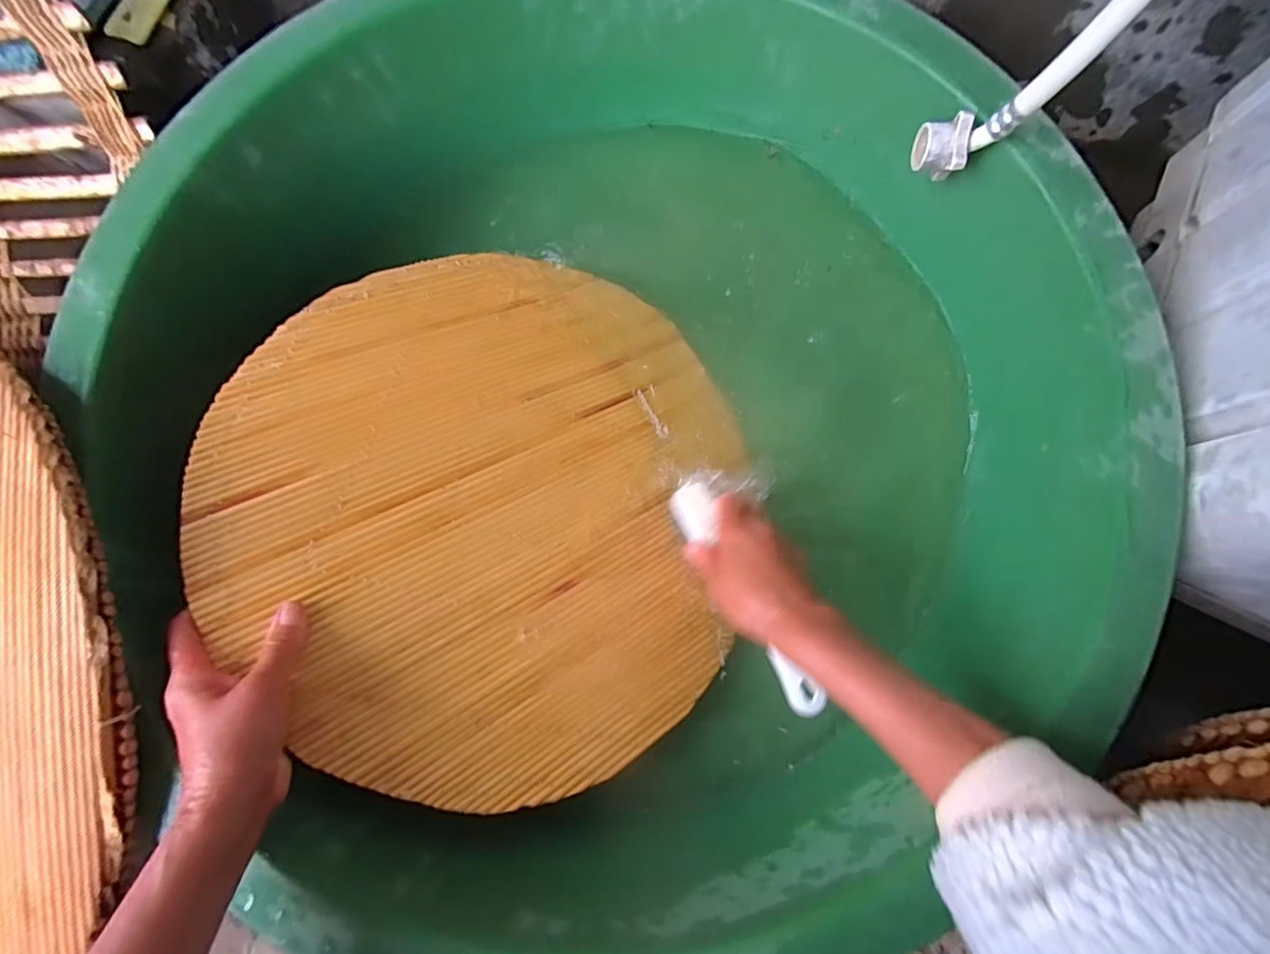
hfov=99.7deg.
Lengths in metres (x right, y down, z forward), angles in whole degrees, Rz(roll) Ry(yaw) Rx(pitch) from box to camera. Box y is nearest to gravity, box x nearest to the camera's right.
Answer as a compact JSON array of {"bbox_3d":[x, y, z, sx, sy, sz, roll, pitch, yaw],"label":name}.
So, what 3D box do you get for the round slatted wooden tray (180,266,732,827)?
[{"bbox_3d":[-0.106,0.010,0.421,0.382,0.025,0.421,10,70,-18],"label":"round slatted wooden tray"}]

